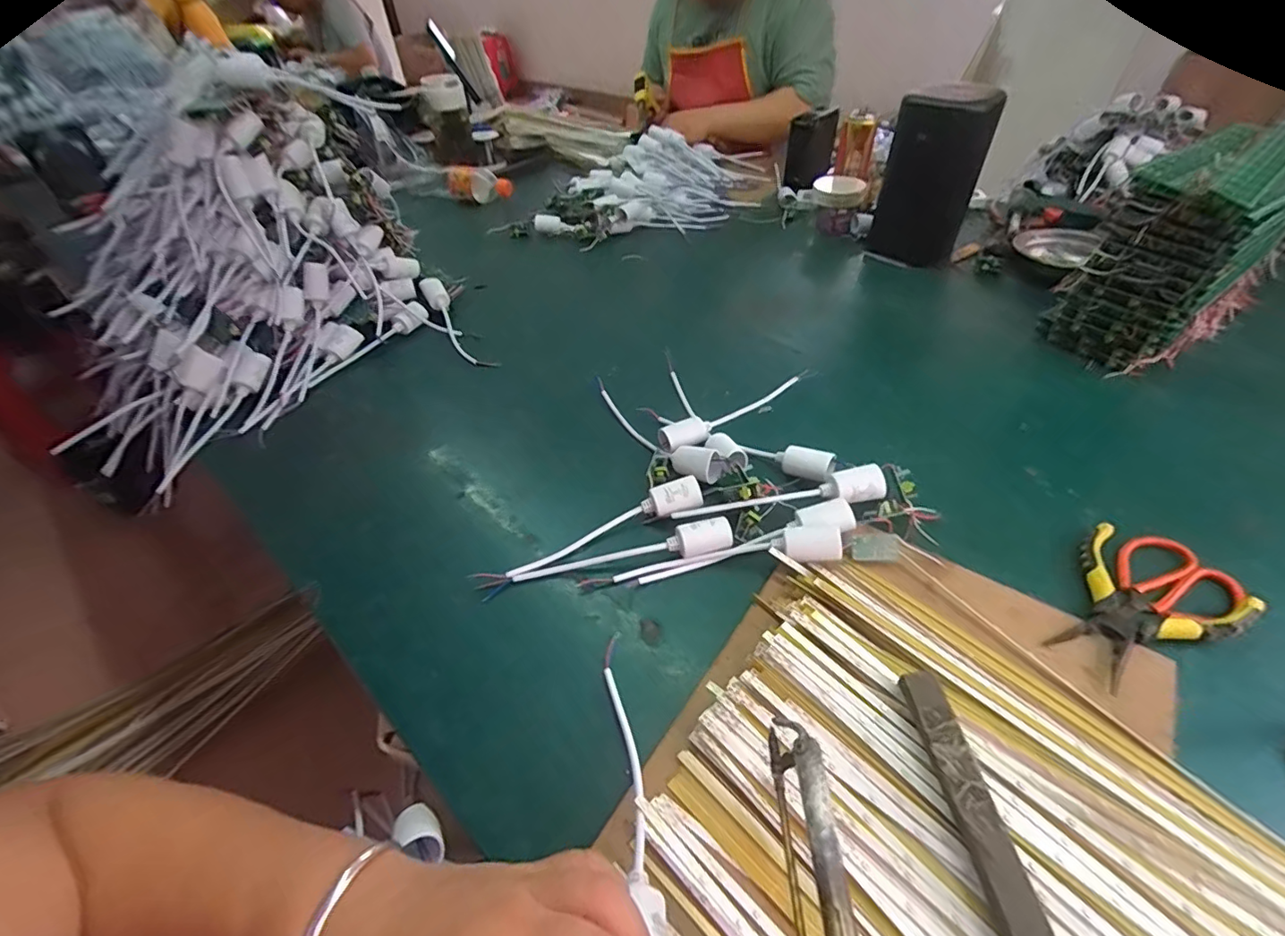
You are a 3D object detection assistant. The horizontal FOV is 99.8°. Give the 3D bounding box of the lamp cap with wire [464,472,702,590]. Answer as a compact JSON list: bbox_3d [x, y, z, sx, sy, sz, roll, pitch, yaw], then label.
[{"bbox_3d":[-0.044,0.053,0.469,0.205,0.029,0.031,-17,46,-13],"label":"lamp cap with wire"}]

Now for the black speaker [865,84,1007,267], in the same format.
[{"bbox_3d":[0.402,-0.399,0.764,0.118,0.219,0.078,8,45,13],"label":"black speaker"}]

